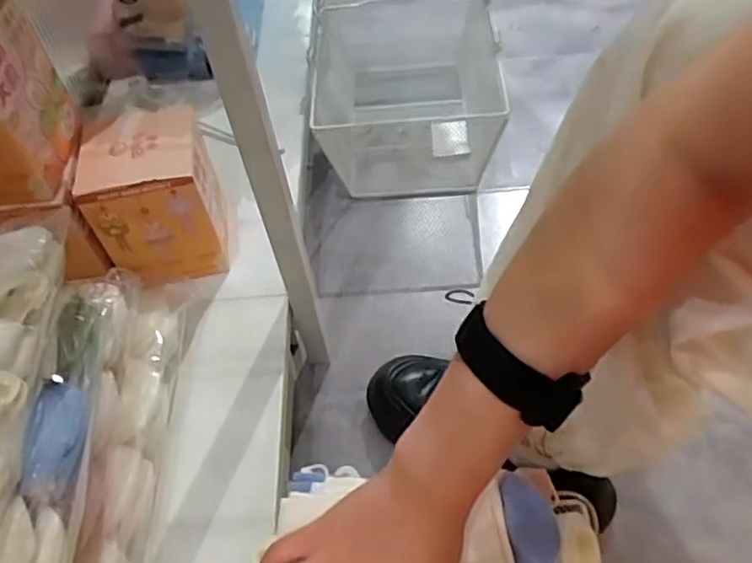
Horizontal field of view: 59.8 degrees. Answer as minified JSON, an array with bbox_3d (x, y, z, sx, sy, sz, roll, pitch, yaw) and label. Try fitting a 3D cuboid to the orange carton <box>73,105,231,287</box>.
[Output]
[{"bbox_3d":[-0.219,-0.088,0.670,0.116,0.135,0.127,-7,53,0],"label":"orange carton"}]

